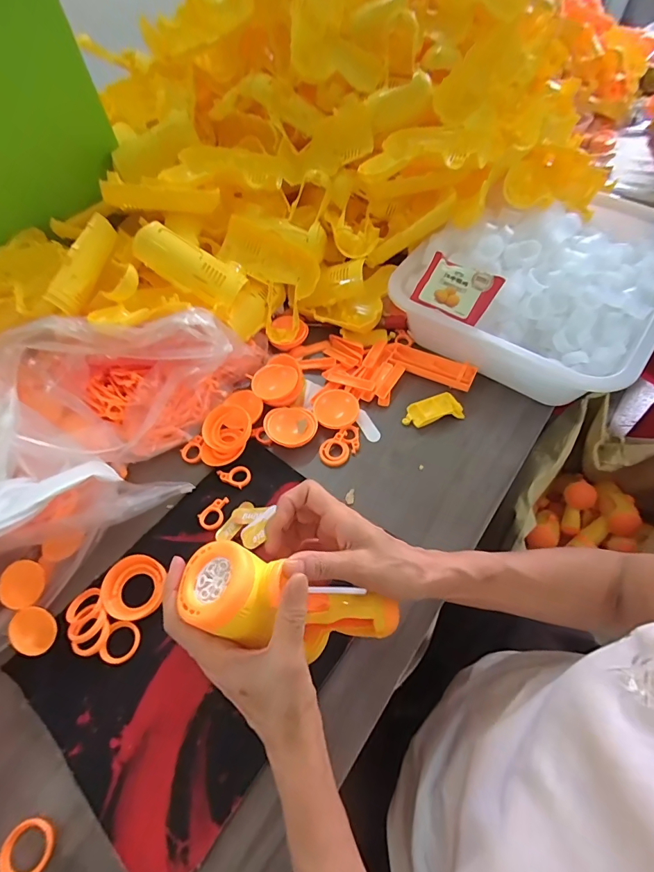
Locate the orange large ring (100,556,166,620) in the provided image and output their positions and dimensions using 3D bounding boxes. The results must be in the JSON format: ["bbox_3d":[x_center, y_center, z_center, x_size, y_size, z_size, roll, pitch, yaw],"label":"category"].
[{"bbox_3d":[-0.188,0.147,0.398,0.058,0.013,0.058,-1,57,1],"label":"orange large ring"}]

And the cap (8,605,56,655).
[{"bbox_3d":[-0.269,0.178,0.374,0.043,0.005,0.034,41,62,4],"label":"cap"}]

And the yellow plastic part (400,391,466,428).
[{"bbox_3d":[0.130,-0.031,0.500,0.074,0.012,0.034,-12,58,-6],"label":"yellow plastic part"}]

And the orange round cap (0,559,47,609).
[{"bbox_3d":[-0.290,0.141,0.389,0.037,0.006,0.041,26,53,-16],"label":"orange round cap"}]

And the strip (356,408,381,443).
[{"bbox_3d":[0.049,-0.013,0.499,0.019,0.004,0.047,-22,59,-12],"label":"strip"}]

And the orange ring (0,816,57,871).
[{"bbox_3d":[-0.222,0.307,0.302,0.037,0.006,0.037,-1,57,1],"label":"orange ring"}]

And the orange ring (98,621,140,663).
[{"bbox_3d":[-0.189,0.189,0.374,0.031,0.004,0.035,10,58,8],"label":"orange ring"}]

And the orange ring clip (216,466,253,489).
[{"bbox_3d":[-0.105,0.044,0.465,0.039,0.005,0.024,20,60,14],"label":"orange ring clip"}]

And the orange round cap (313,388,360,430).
[{"bbox_3d":[0.011,-0.033,0.498,0.053,0.018,0.055,-1,57,1],"label":"orange round cap"}]

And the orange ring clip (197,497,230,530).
[{"bbox_3d":[-0.118,0.083,0.437,0.024,0.006,0.038,37,66,23],"label":"orange ring clip"}]

